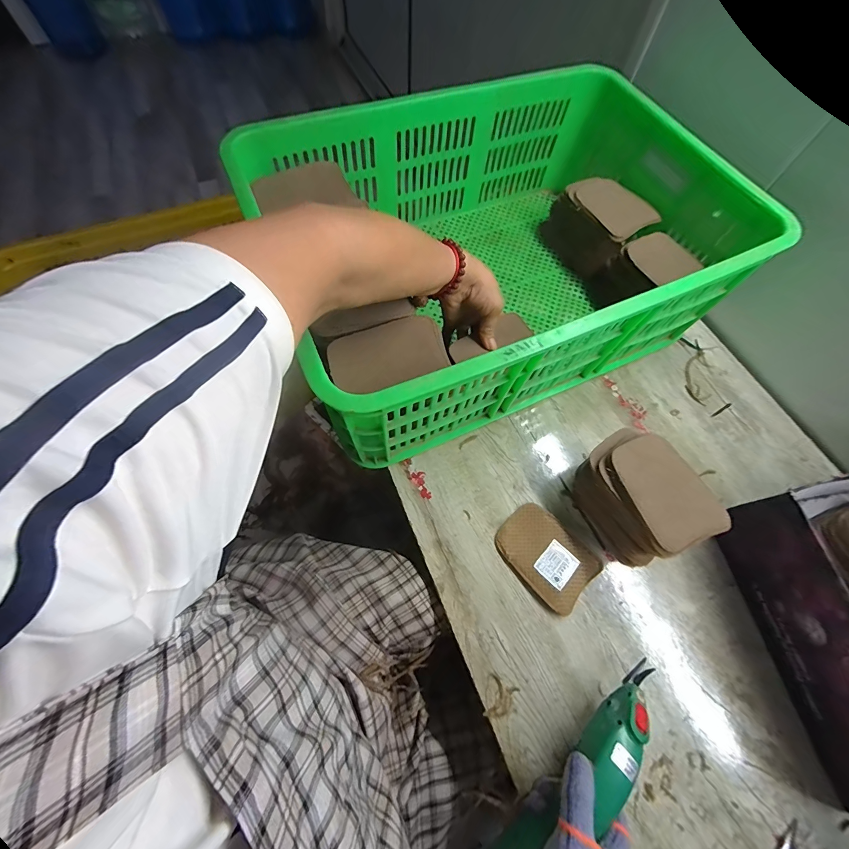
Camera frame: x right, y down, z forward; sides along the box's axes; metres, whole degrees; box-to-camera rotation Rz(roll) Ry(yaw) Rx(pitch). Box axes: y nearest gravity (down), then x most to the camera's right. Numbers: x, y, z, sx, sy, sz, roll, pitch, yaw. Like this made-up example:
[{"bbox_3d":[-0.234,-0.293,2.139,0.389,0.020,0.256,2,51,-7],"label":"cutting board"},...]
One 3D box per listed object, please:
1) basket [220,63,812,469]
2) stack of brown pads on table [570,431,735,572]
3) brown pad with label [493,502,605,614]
[{"bbox_3d":[0.118,-0.258,0.529,0.638,0.201,0.434,-24,69,-13],"label":"basket"},{"bbox_3d":[0.255,0.087,0.436,0.098,0.092,0.138,-32,71,-16],"label":"stack of brown pads on table"},{"bbox_3d":[0.150,0.161,0.444,0.084,0.010,0.117,-41,74,-19],"label":"brown pad with label"}]

